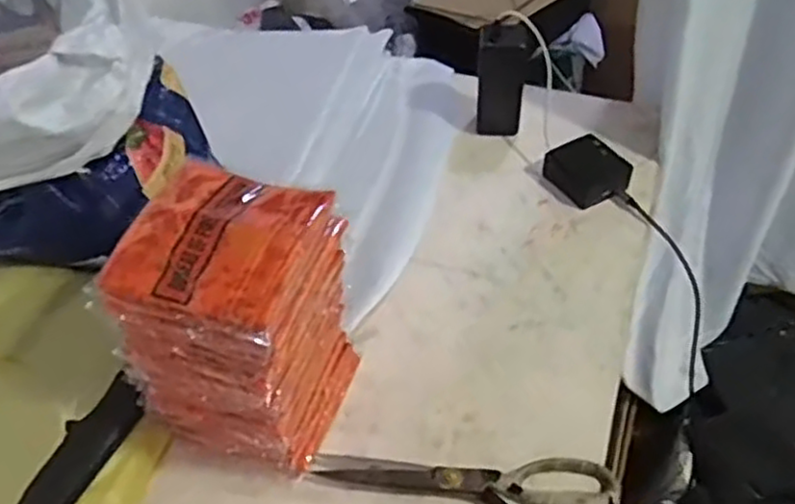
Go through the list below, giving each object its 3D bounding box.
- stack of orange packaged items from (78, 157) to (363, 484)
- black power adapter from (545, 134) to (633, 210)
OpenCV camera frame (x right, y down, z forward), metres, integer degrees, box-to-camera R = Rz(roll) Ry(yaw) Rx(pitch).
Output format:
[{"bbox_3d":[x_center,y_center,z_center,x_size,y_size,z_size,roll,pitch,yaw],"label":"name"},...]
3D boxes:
[{"bbox_3d":[-0.122,0.063,0.579,0.128,0.229,0.134,14,50,16],"label":"stack of orange packaged items"},{"bbox_3d":[0.220,-0.093,0.830,0.078,0.029,0.081,-23,50,-17],"label":"black power adapter"}]

